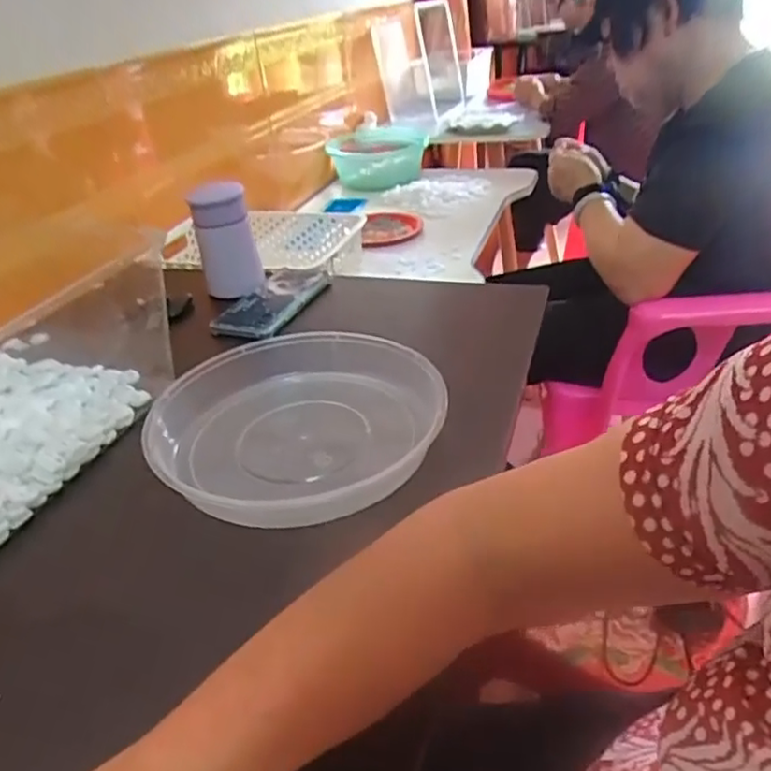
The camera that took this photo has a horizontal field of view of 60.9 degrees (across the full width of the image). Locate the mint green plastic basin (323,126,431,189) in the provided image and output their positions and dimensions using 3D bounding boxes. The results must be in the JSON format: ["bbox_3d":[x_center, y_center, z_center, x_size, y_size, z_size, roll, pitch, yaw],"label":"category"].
[{"bbox_3d":[-0.016,-0.567,1.633,0.228,0.097,0.298,0,33,9],"label":"mint green plastic basin"}]

